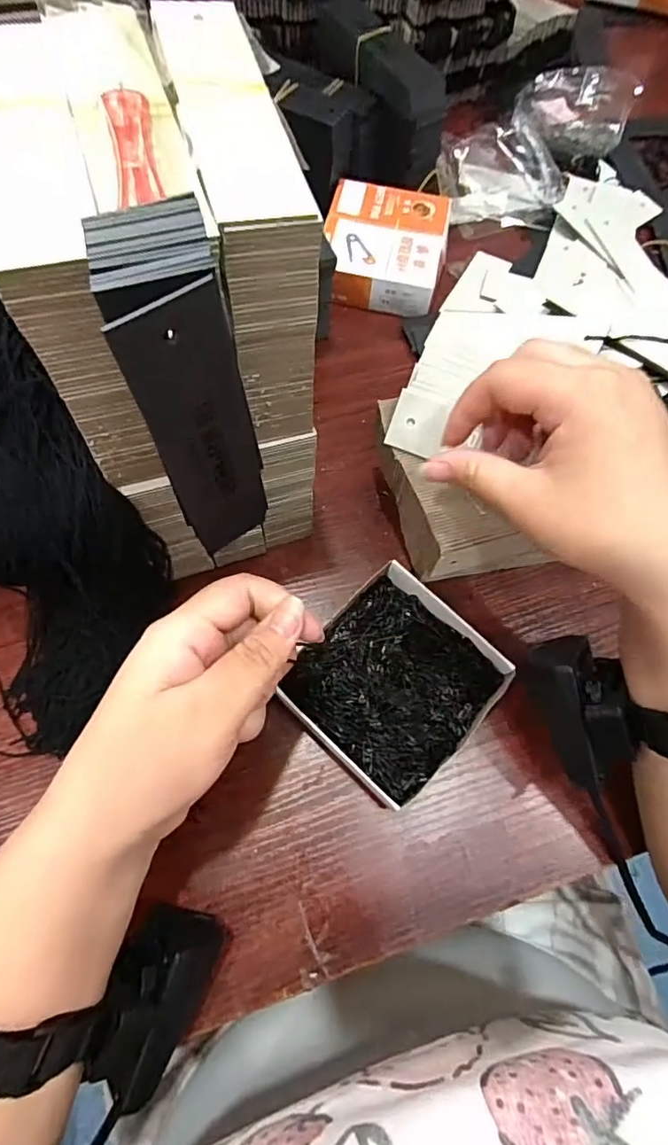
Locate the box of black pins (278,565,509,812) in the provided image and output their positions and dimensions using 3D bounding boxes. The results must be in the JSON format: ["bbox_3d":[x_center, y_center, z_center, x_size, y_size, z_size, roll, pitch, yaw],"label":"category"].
[{"bbox_3d":[0.036,0.062,0.312,0.100,0.021,0.110,42,72,12],"label":"box of black pins"}]

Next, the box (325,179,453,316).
[{"bbox_3d":[0.043,-0.270,0.443,0.096,0.026,0.115,10,68,1],"label":"box"}]

